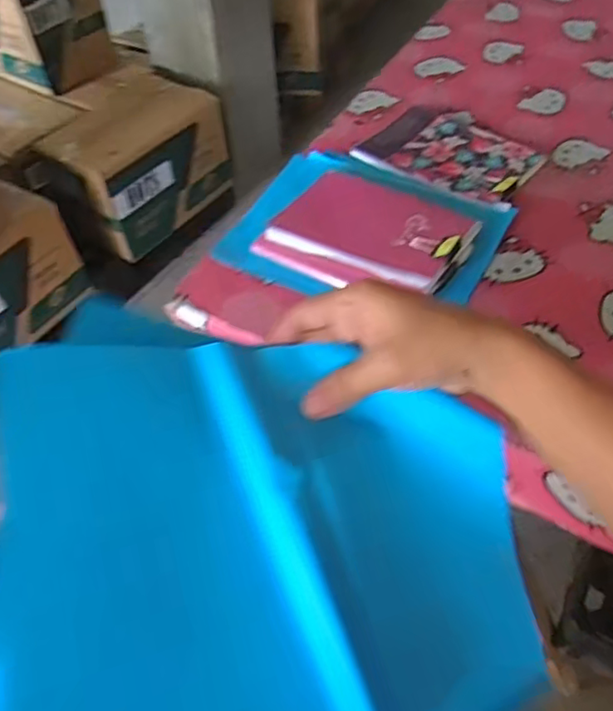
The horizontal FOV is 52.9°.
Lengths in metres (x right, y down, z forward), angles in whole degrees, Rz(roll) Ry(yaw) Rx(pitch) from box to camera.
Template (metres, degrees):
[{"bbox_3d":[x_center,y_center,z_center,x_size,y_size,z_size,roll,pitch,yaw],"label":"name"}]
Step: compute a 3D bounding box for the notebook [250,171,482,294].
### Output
[{"bbox_3d":[0.074,-0.149,0.726,0.214,0.029,0.175,26,58,21],"label":"notebook"}]

